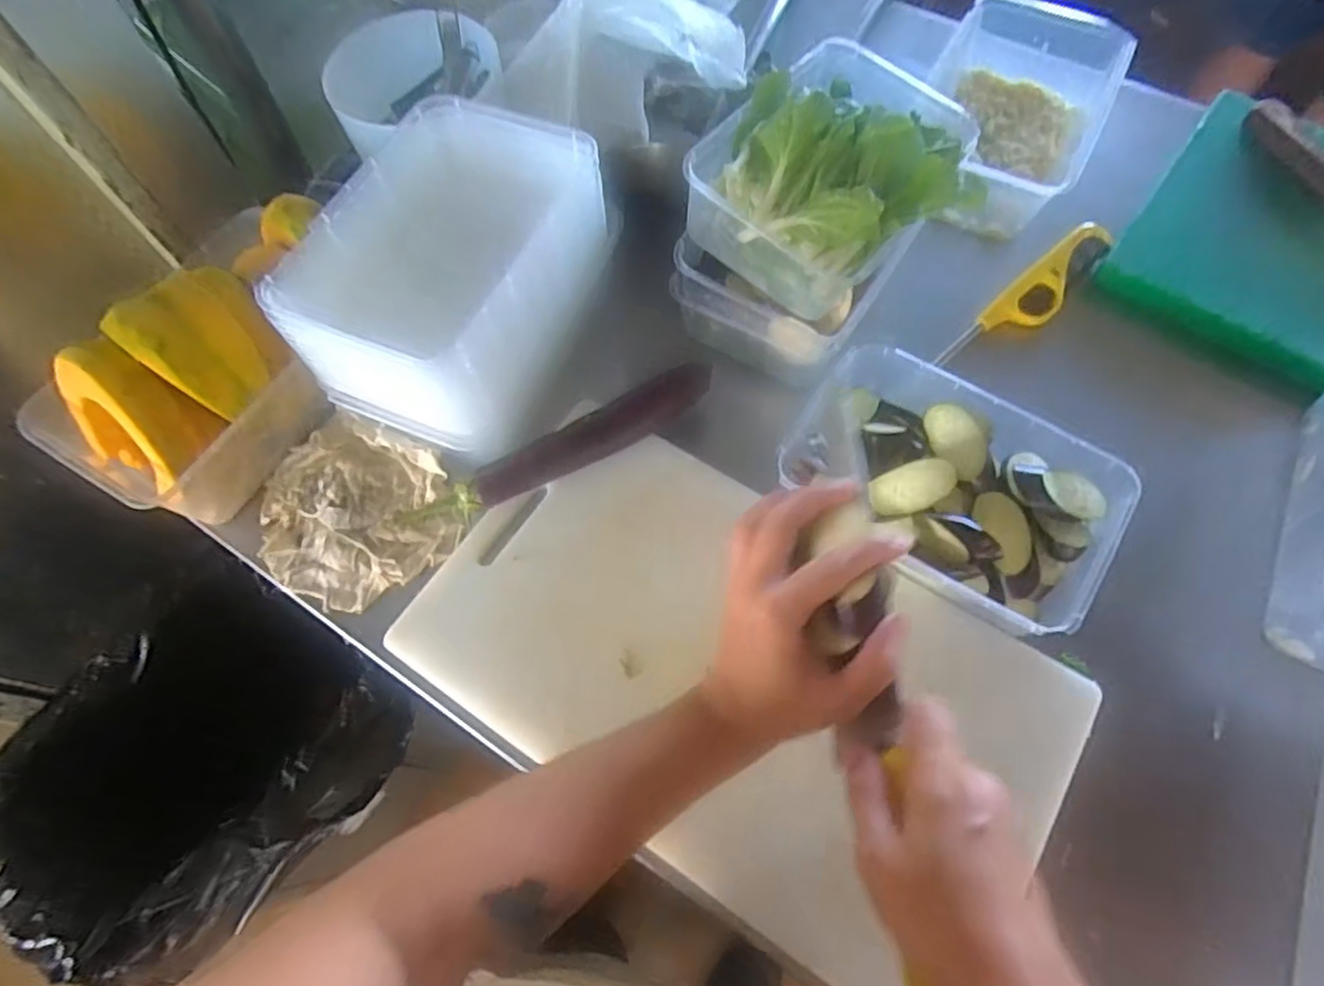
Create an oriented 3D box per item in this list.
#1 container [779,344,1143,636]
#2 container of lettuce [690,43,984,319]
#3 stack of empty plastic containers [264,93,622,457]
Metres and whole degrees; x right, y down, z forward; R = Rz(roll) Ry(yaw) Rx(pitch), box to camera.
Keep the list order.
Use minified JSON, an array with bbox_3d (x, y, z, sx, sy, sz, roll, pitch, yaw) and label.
[{"bbox_3d":[0.206,-0.005,0.501,0.225,0.050,0.159,31,69,16],"label":"container"},{"bbox_3d":[0.119,-0.213,0.487,0.177,0.087,0.142,30,69,16],"label":"container of lettuce"},{"bbox_3d":[-0.146,-0.154,0.528,0.146,0.147,0.230,19,68,12],"label":"stack of empty plastic containers"}]

